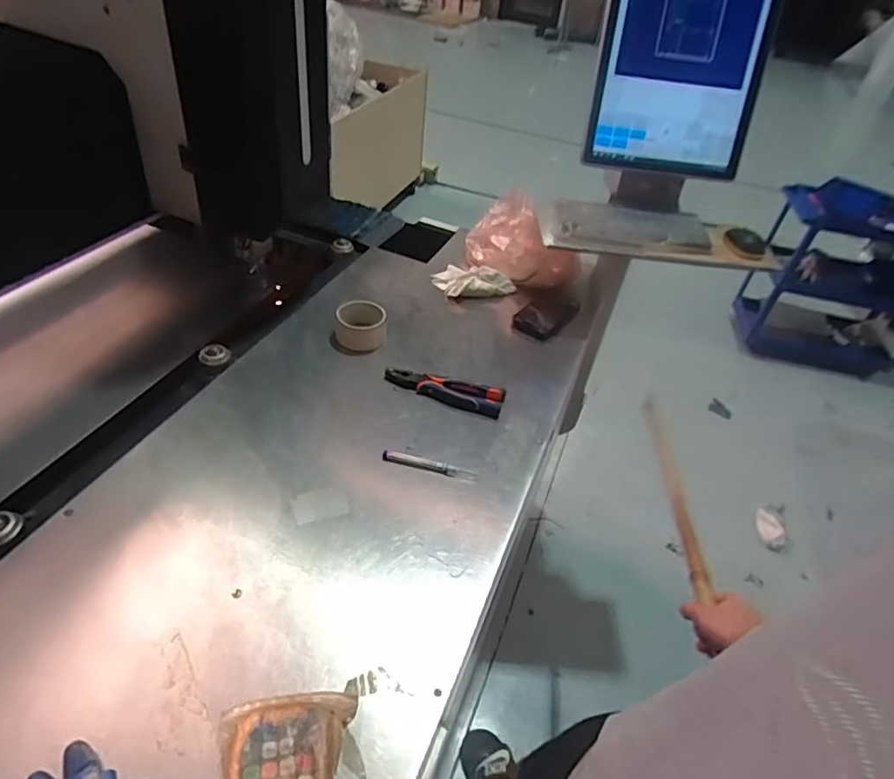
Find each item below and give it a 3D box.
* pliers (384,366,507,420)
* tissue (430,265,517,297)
[{"bbox_3d":[-0.004,-0.002,0.932,0.195,0.026,0.062,18,41,10],"label":"pliers"},{"bbox_3d":[0.052,-0.222,1.178,0.174,0.044,0.100,19,44,9],"label":"tissue"}]

